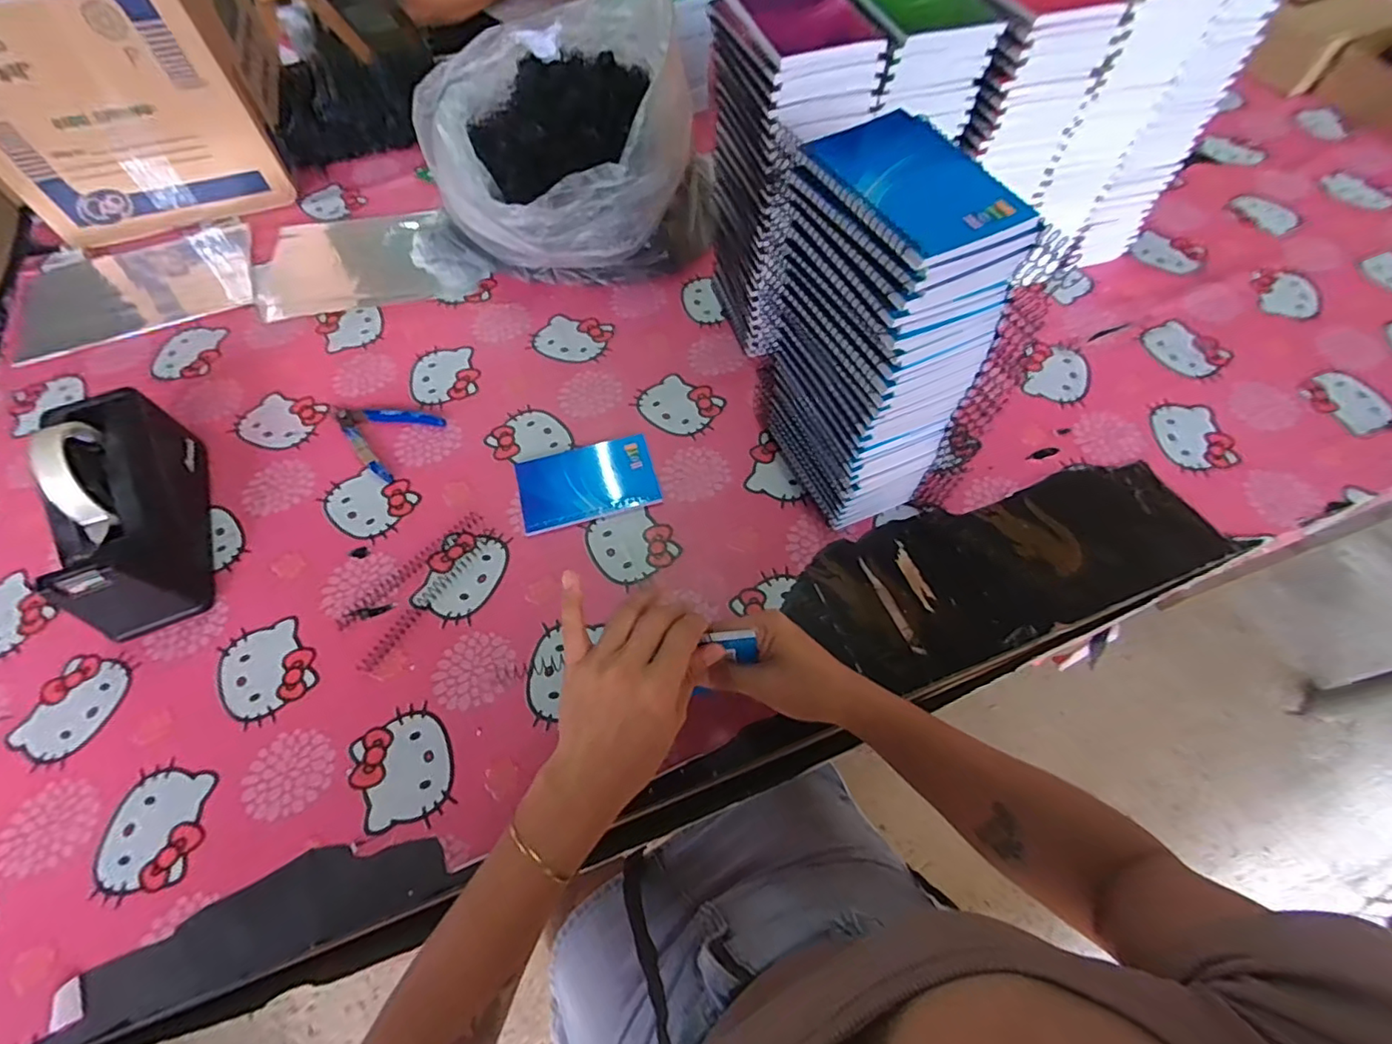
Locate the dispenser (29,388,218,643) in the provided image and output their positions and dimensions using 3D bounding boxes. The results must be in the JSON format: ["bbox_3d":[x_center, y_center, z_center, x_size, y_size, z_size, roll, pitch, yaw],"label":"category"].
[{"bbox_3d":[-0.487,-0.013,0.502,0.074,0.116,0.210,-21,62,-11],"label":"dispenser"}]

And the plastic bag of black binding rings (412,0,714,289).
[{"bbox_3d":[-0.171,-0.442,0.702,0.348,0.175,0.305,-6,61,-3],"label":"plastic bag of black binding rings"}]

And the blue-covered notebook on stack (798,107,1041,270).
[{"bbox_3d":[0.130,-0.202,0.355,0.091,0.015,0.124,-24,63,-12],"label":"blue-covered notebook on stack"}]

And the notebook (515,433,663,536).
[{"bbox_3d":[-0.104,-0.038,0.569,0.128,0.009,0.083,-14,61,-8],"label":"notebook"}]

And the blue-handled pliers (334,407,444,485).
[{"bbox_3d":[-0.315,-0.097,0.603,0.104,0.009,0.084,35,66,18],"label":"blue-handled pliers"}]

